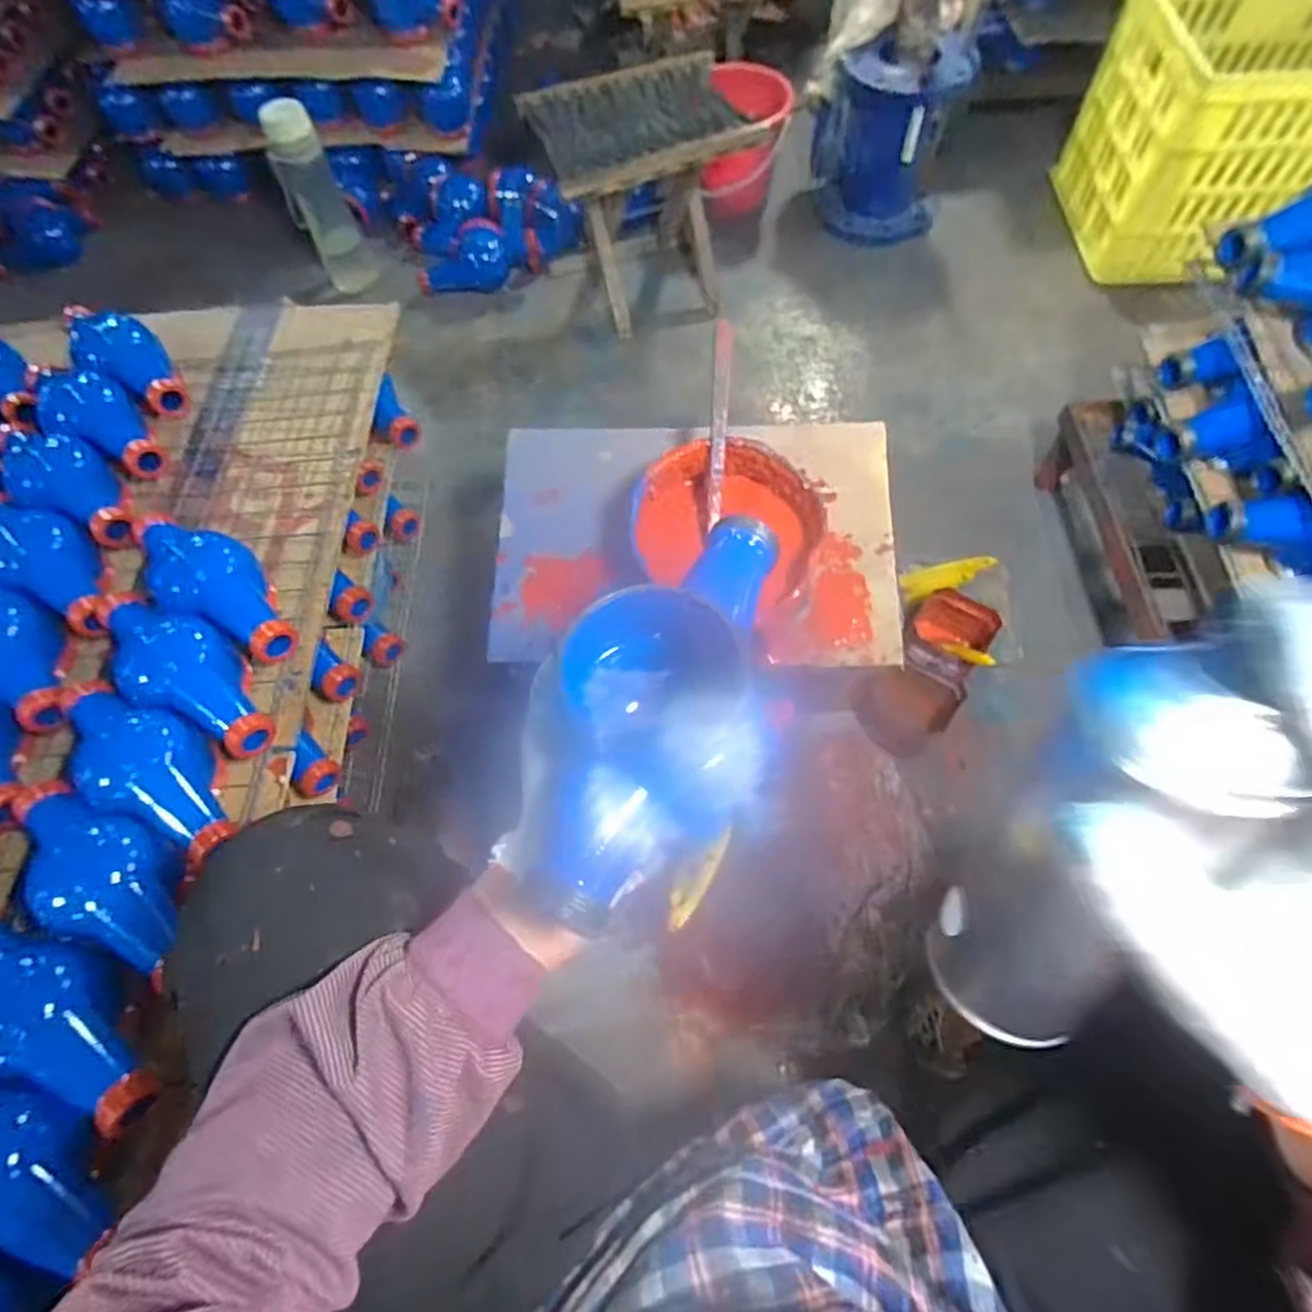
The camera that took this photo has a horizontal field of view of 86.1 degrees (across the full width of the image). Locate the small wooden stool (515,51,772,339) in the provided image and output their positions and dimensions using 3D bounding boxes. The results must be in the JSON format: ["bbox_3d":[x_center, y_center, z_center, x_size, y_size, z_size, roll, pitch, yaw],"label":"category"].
[{"bbox_3d":[-0.018,-0.724,1.124,0.300,0.266,0.230,-21,64,-7],"label":"small wooden stool"}]

